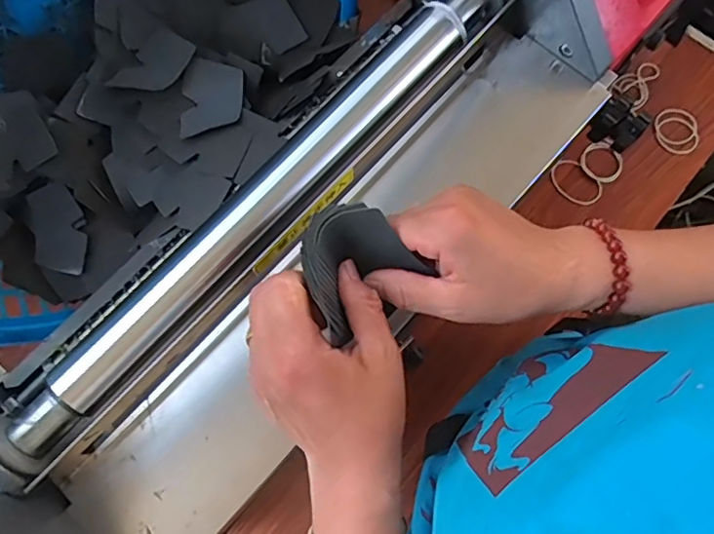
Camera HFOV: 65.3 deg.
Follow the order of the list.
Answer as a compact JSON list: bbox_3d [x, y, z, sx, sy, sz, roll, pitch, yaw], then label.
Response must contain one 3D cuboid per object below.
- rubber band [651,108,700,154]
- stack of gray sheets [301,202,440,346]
[{"bbox_3d":[0.376,-0.161,0.652,0.056,0.006,0.060,1,75,-3],"label":"rubber band"},{"bbox_3d":[-0.002,-0.003,0.305,0.065,0.035,0.056,-38,77,-8],"label":"stack of gray sheets"}]

